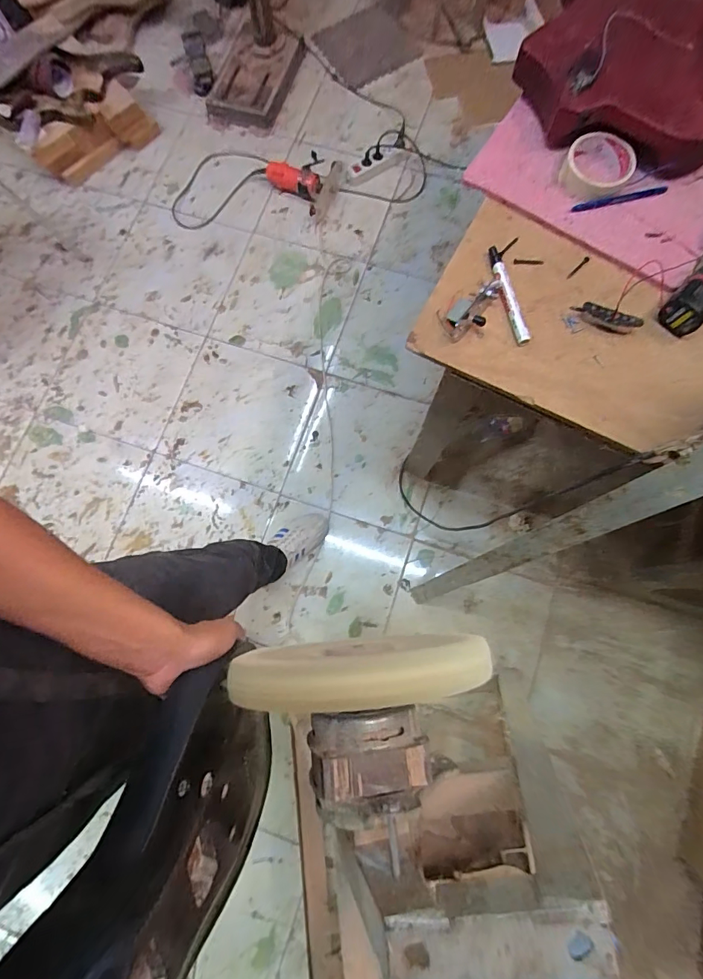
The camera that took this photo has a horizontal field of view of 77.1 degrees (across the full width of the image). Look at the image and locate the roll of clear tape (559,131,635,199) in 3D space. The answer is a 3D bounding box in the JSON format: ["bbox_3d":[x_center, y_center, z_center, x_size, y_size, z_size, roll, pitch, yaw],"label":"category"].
[{"bbox_3d":[0.333,-0.435,0.596,0.086,0.032,0.086,0,77,2],"label":"roll of clear tape"}]

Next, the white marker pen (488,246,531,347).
[{"bbox_3d":[0.205,-0.256,0.580,0.019,0.015,0.140,-15,77,-2],"label":"white marker pen"}]

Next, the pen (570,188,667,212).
[{"bbox_3d":[0.371,-0.402,0.613,0.130,0.010,0.011,-9,77,-2],"label":"pen"}]

